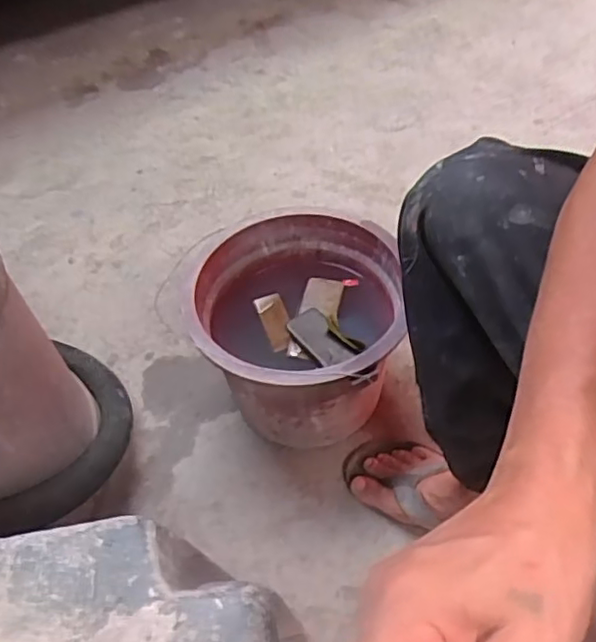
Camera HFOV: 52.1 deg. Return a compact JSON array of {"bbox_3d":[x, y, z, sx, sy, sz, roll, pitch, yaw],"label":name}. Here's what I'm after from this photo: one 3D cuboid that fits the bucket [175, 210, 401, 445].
[{"bbox_3d":[0.000,0.023,0.806,0.247,0.219,0.264,1,51,6],"label":"bucket"}]

